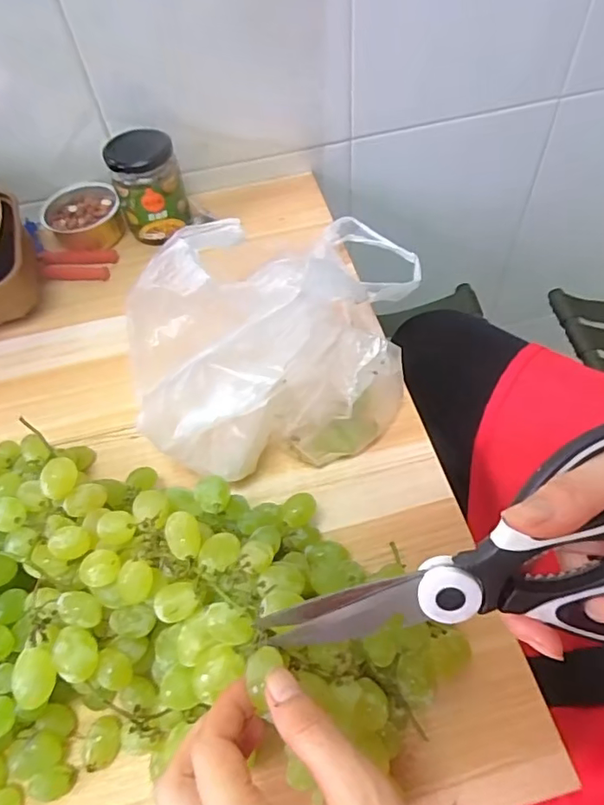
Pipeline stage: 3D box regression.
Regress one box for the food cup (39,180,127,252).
[{"bbox_3d":[-0.232,-0.198,0.579,0.076,0.038,0.080,-2,56,3],"label":"food cup"}]

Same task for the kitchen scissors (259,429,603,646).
[{"bbox_3d":[0.072,0.069,0.213,0.182,0.091,0.015,-19,23,15],"label":"kitchen scissors"}]

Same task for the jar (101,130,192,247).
[{"bbox_3d":[-0.154,-0.216,0.550,0.064,0.092,0.069,-2,56,3],"label":"jar"}]

